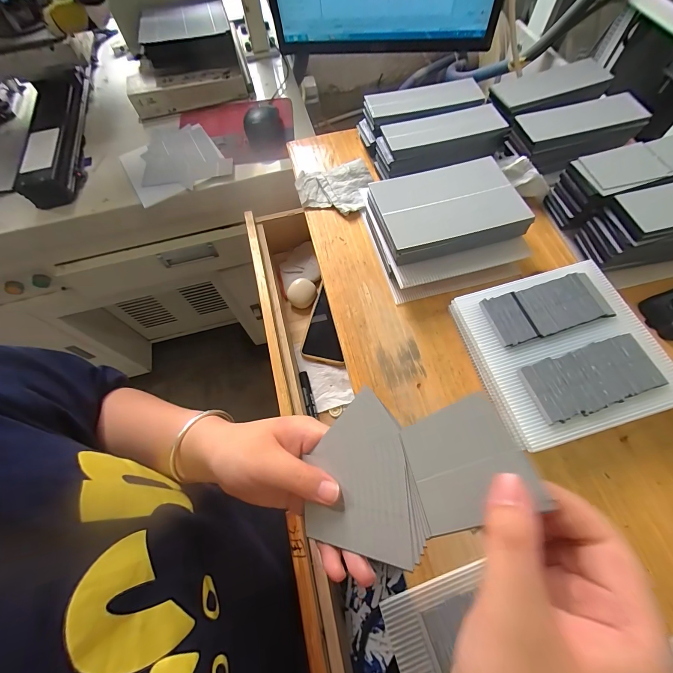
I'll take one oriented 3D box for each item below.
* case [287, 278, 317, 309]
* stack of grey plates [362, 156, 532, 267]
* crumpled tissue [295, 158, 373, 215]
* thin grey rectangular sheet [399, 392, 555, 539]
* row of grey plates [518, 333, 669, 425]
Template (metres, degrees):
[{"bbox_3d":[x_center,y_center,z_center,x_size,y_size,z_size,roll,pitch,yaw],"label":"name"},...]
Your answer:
[{"bbox_3d":[-0.060,-0.077,0.562,0.048,0.017,0.050,-1,65,3],"label":"case"},{"bbox_3d":[0.125,-0.146,0.365,0.153,0.025,0.108,-12,65,-3],"label":"stack of grey plates"},{"bbox_3d":[-0.004,-0.204,0.443,0.101,0.021,0.081,-4,65,1],"label":"crumpled tissue"},{"bbox_3d":[0.059,0.063,0.154,0.056,0.004,0.051,-37,67,29],"label":"thin grey rectangular sheet"},{"bbox_3d":[0.229,0.036,0.287,0.114,0.004,0.053,-17,65,-5],"label":"row of grey plates"}]

